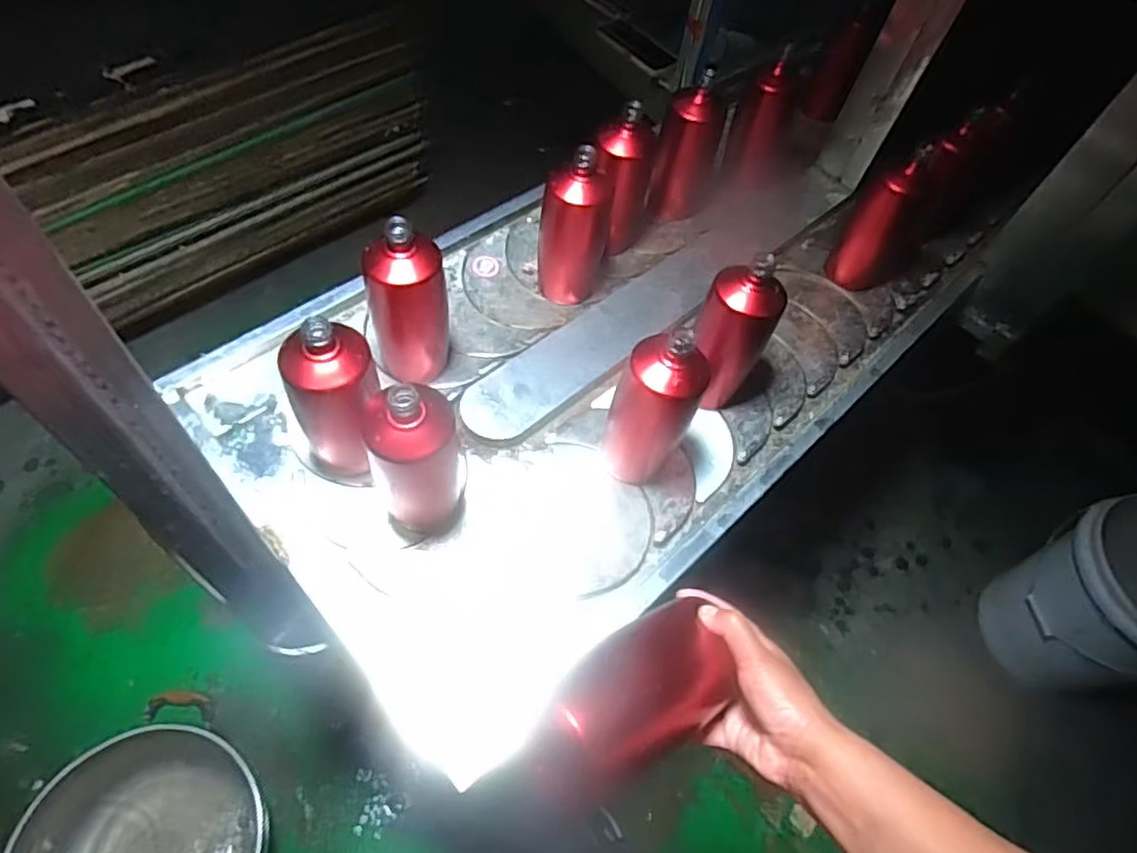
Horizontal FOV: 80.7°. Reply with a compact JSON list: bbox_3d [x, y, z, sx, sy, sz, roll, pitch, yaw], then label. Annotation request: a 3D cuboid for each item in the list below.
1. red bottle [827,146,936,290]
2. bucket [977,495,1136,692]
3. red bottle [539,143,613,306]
[{"bbox_3d":[0.425,-0.275,0.913,0.081,0.184,0.083,37,62,17],"label":"red bottle"},{"bbox_3d":[1.029,0.341,1.284,0.282,0.353,0.297,2,58,-3],"label":"bucket"},{"bbox_3d":[0.008,-0.246,0.821,0.079,0.202,0.071,10,57,2],"label":"red bottle"}]

